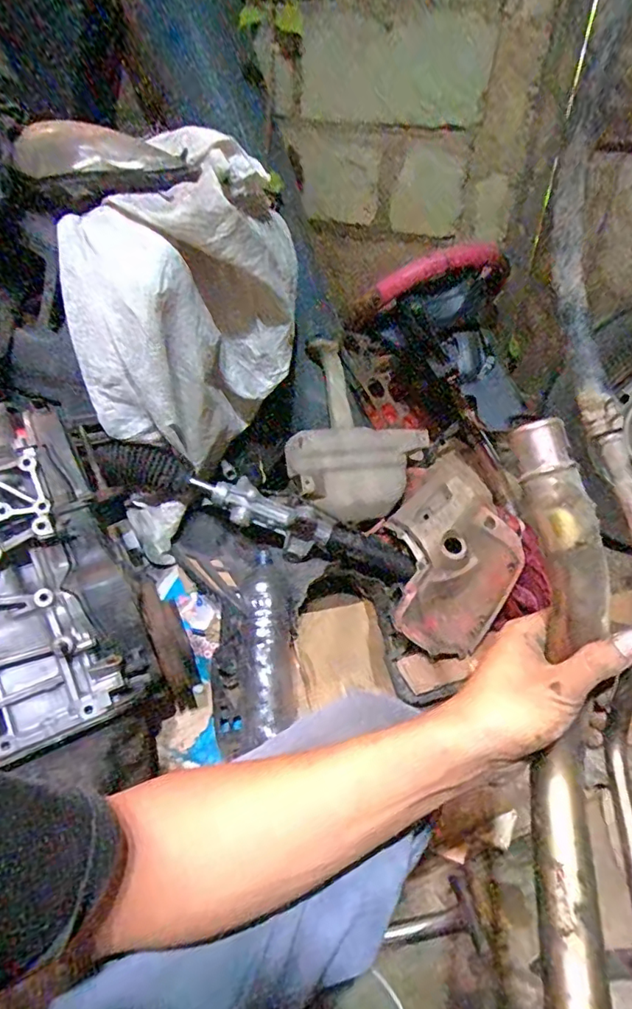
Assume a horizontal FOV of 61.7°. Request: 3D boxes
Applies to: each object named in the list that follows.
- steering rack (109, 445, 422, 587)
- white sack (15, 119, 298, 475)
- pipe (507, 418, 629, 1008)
[{"bbox_3d":[-0.101,0.012,1.015,0.612,0.105,0.092,22,37,-8],"label":"steering rack"},{"bbox_3d":[-0.216,-0.312,0.889,0.333,0.478,0.213,3,37,2],"label":"white sack"},{"bbox_3d":[0.140,0.173,0.294,0.093,0.117,0.446,6,71,5],"label":"pipe"}]

